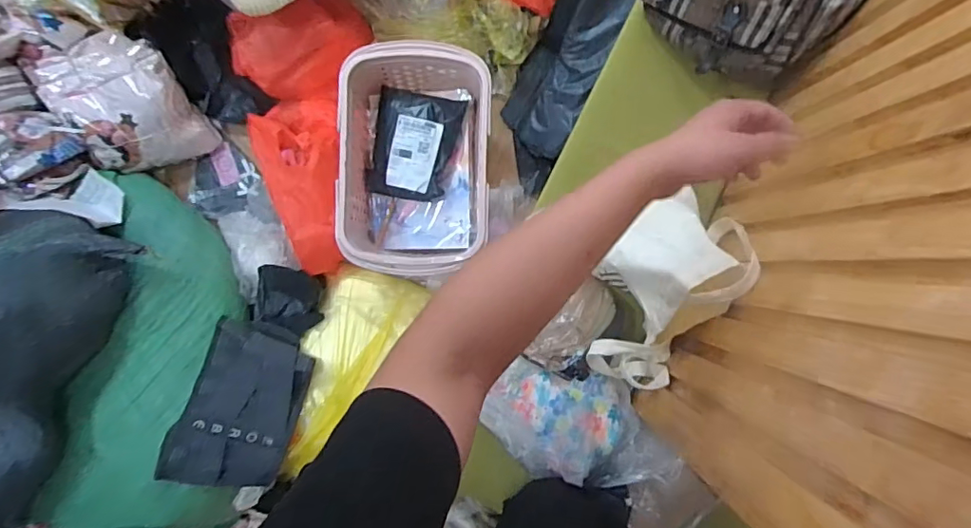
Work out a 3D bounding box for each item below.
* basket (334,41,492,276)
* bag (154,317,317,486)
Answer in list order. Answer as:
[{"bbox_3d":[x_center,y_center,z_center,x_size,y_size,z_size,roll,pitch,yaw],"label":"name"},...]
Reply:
[{"bbox_3d":[-0.143,-0.221,1.140,0.291,0.163,0.457,1,90,0],"label":"basket"},{"bbox_3d":[-0.526,0.313,1.186,0.229,0.032,0.359,22,86,-19],"label":"bag"}]

